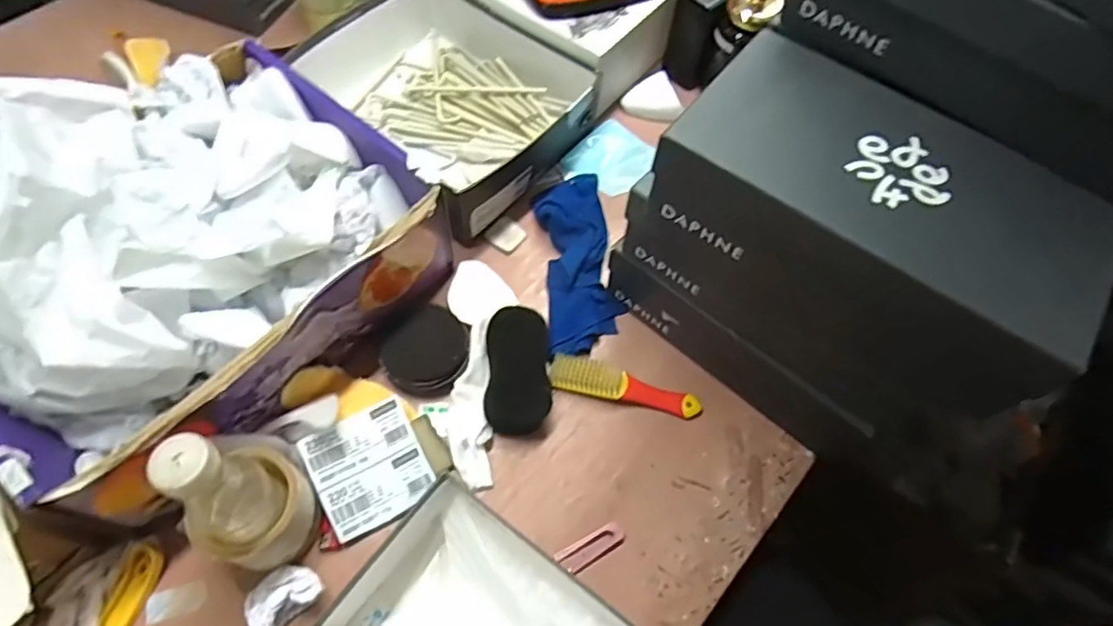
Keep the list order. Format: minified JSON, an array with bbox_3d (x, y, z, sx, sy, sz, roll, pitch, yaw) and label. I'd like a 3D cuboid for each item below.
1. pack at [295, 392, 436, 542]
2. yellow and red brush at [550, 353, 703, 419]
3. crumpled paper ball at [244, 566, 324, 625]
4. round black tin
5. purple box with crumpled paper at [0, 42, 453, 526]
[{"bbox_3d":[-0.174,0.144,0.578,0.097,0.013,0.102,-25,82,-15],"label":"pack"},{"bbox_3d":[0.071,0.074,0.638,0.155,0.025,0.037,12,62,3],"label":"yellow and red brush"},{"bbox_3d":[-0.234,0.242,0.533,0.059,0.035,0.043,-33,68,-19],"label":"crumpled paper ball"},{"bbox_3d":[-0.133,0.041,0.644,0.086,0.023,0.090,1,62,-3],"label":"round black tin"},{"bbox_3d":[-0.336,-0.073,0.538,0.288,0.227,0.386,37,66,15],"label":"purple box with crumpled paper"}]

